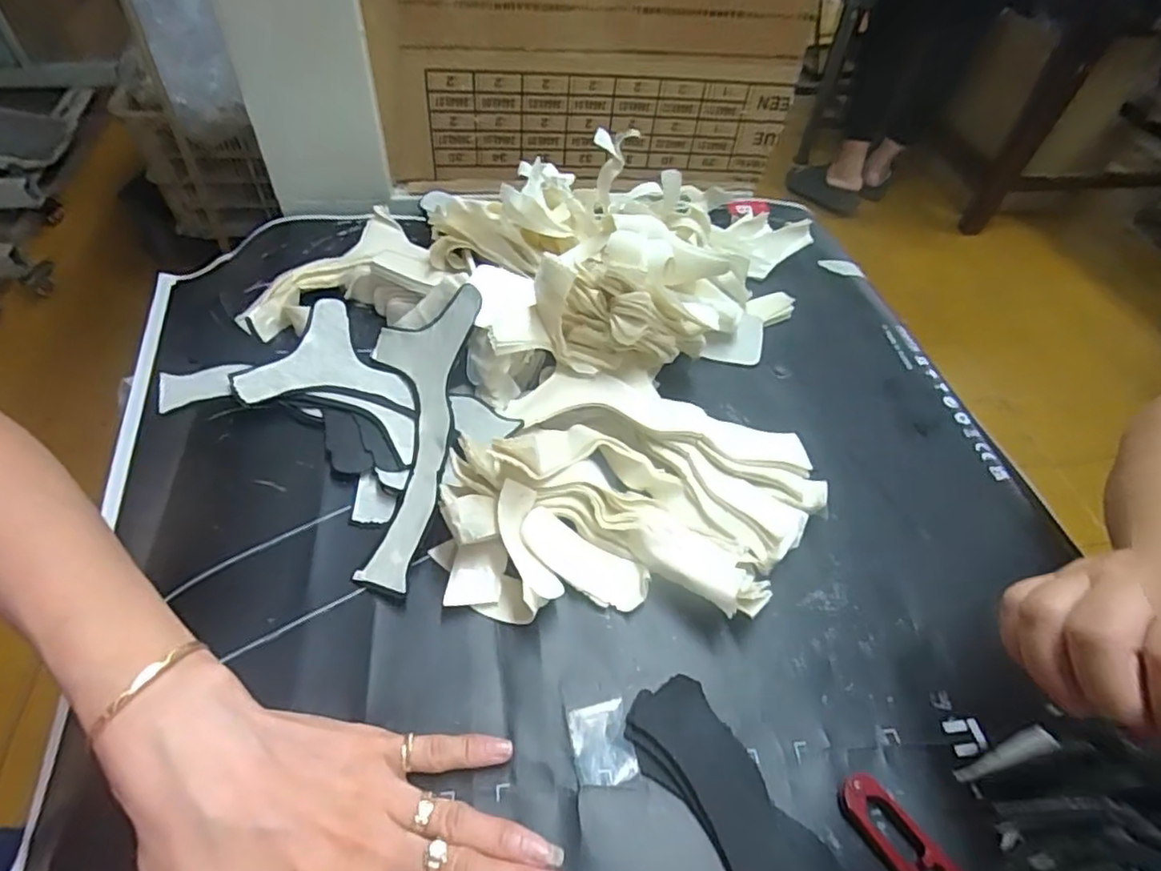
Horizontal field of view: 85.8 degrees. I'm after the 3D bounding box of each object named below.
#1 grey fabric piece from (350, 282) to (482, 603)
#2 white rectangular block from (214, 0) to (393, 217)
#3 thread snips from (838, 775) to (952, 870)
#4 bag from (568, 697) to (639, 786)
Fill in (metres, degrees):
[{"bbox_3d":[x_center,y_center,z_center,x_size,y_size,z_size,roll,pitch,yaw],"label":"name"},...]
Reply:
[{"bbox_3d":[-0.105,-0.008,0.361,0.069,0.058,0.176,5,51,-1],"label":"grey fabric piece"},{"bbox_3d":[-0.217,-0.280,0.493,0.103,0.204,0.025,-4,48,-4],"label":"white rectangular block"},{"bbox_3d":[0.152,0.191,0.264,0.022,0.007,0.100,-29,59,-25],"label":"thread snips"},{"bbox_3d":[0.011,0.143,0.290,0.027,0.013,0.034,-8,52,-11],"label":"bag"}]

